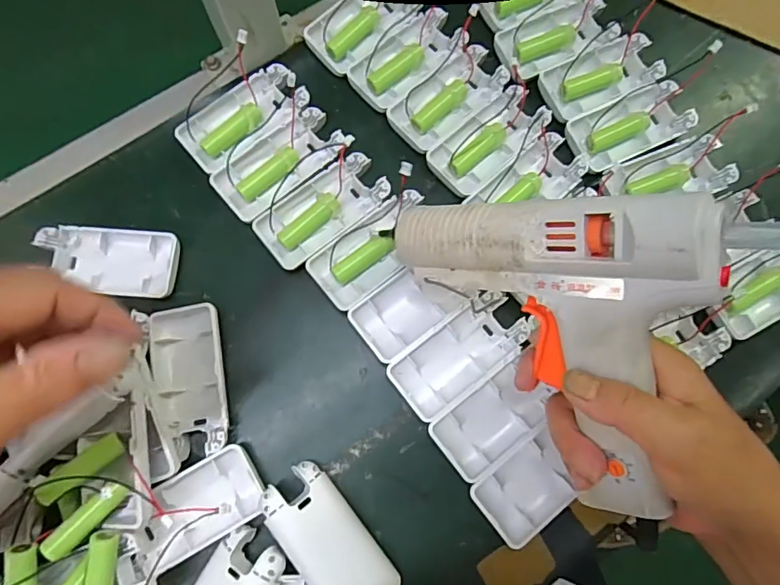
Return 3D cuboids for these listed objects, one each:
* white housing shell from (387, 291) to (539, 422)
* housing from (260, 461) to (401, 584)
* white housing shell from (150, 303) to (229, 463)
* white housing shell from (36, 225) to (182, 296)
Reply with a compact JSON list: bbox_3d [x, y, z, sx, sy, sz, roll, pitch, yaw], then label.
[{"bbox_3d":[0.049,0.039,0.337,0.099,0.012,0.045,-36,82,-10],"label":"white housing shell"},{"bbox_3d":[-0.036,0.151,0.300,0.044,0.010,0.093,-36,85,-26],"label":"housing"},{"bbox_3d":[-0.130,0.057,0.328,0.045,0.016,0.093,-9,78,-5],"label":"white housing shell"},{"bbox_3d":[-0.192,-0.022,0.346,0.094,0.014,0.043,6,77,-2],"label":"white housing shell"}]

